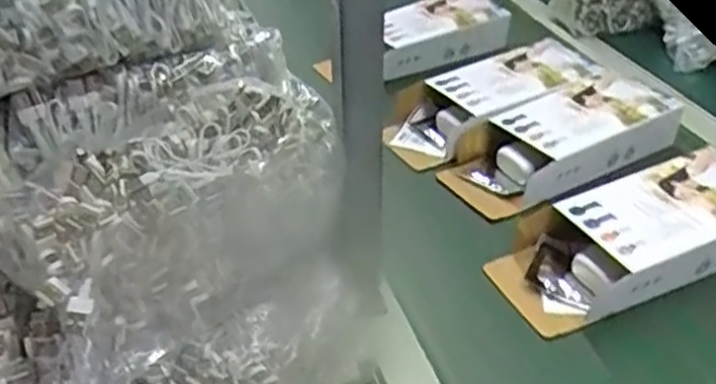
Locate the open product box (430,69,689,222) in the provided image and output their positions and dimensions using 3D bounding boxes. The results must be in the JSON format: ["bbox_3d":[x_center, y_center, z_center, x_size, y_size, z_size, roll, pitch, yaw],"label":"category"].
[{"bbox_3d":[0.205,-0.049,0.733,0.268,0.056,0.118,-23,41,-19],"label":"open product box"}]

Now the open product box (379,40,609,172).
[{"bbox_3d":[0.151,-0.103,0.810,0.251,0.063,0.112,-20,40,-16],"label":"open product box"}]

